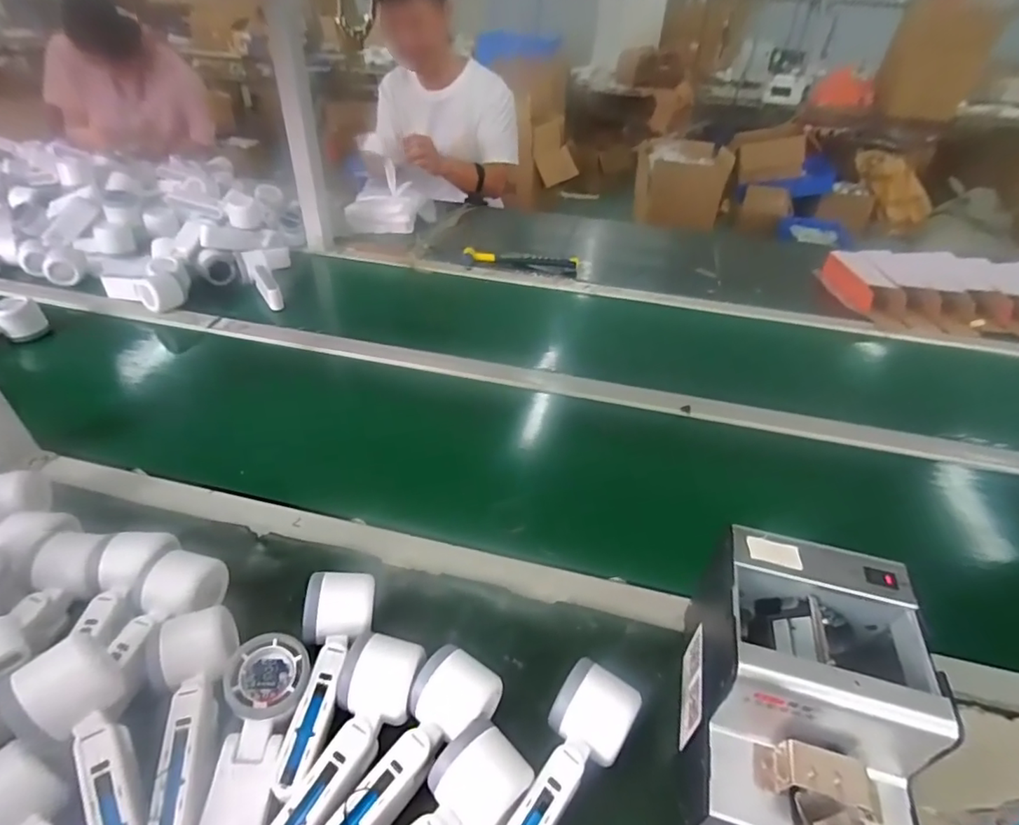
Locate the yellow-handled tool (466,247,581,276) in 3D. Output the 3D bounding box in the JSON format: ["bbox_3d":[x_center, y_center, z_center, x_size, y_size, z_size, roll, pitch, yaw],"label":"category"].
[{"bbox_3d":[0.025,-0.316,1.136,0.239,0.035,0.050,3,38,0],"label":"yellow-handled tool"}]

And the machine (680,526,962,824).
[{"bbox_3d":[0.197,0.205,0.380,0.129,0.147,0.173,10,38,8],"label":"machine"}]

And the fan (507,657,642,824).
[{"bbox_3d":[0.033,0.256,0.377,0.057,0.051,0.163,27,44,27],"label":"fan"}]

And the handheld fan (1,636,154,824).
[{"bbox_3d":[-0.274,0.234,0.359,0.049,0.055,0.165,-26,68,-32],"label":"handheld fan"}]

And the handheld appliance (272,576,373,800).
[{"bbox_3d":[-0.137,0.205,0.426,0.059,0.053,0.156,-1,38,-5],"label":"handheld appliance"}]

